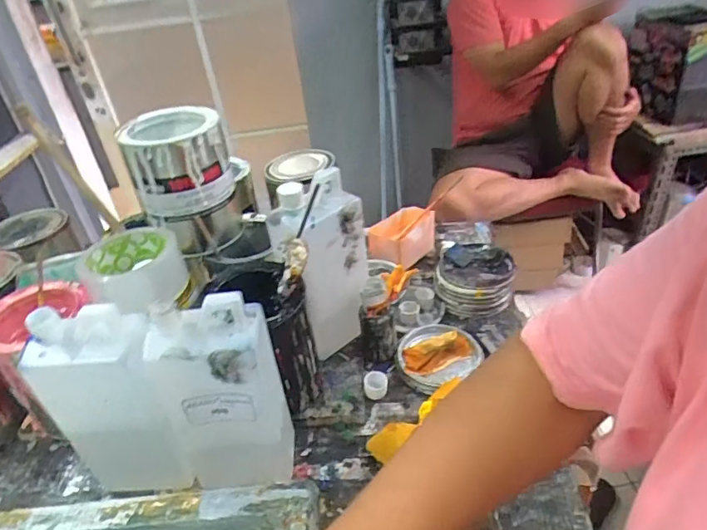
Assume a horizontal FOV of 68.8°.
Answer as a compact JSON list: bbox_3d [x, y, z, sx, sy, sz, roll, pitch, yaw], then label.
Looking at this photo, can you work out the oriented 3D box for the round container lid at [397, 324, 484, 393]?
[{"bbox_3d":[0.101,0.111,0.635,0.101,0.016,0.093,-5,35,3],"label":"round container lid"}]

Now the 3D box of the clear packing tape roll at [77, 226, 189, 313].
[{"bbox_3d":[-0.224,0.006,0.532,0.094,0.055,0.087,-16,36,-12],"label":"clear packing tape roll"}]

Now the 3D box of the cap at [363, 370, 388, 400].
[{"bbox_3d":[0.026,0.140,0.607,0.029,0.020,0.028,-5,35,3],"label":"cap"}]

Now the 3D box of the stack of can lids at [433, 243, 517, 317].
[{"bbox_3d":[0.172,0.017,0.726,0.100,0.045,0.116,9,38,22],"label":"stack of can lids"}]

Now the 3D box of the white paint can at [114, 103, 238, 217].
[{"bbox_3d":[-0.196,-0.118,0.571,0.101,0.090,0.105,-5,35,3],"label":"white paint can"}]

